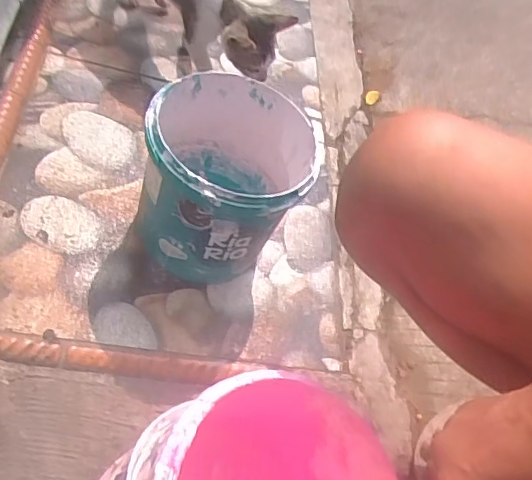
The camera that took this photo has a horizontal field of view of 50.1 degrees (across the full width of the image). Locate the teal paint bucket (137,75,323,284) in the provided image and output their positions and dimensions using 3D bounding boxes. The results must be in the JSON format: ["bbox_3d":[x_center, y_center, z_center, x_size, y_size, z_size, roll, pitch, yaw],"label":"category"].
[{"bbox_3d":[-0.048,-0.058,0.593,0.161,0.166,0.161,9,55,-14],"label":"teal paint bucket"}]

